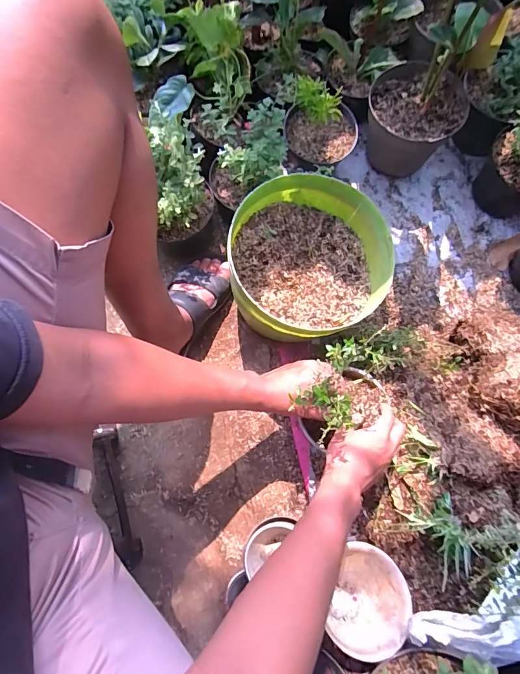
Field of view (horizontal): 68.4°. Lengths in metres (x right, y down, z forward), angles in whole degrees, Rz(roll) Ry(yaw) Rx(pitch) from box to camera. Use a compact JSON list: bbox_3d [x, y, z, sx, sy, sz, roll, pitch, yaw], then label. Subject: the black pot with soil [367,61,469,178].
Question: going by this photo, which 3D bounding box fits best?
[{"bbox_3d":[0.305,-0.432,0.793,0.183,0.152,0.162,14,76,5],"label":"black pot with soil"}]

